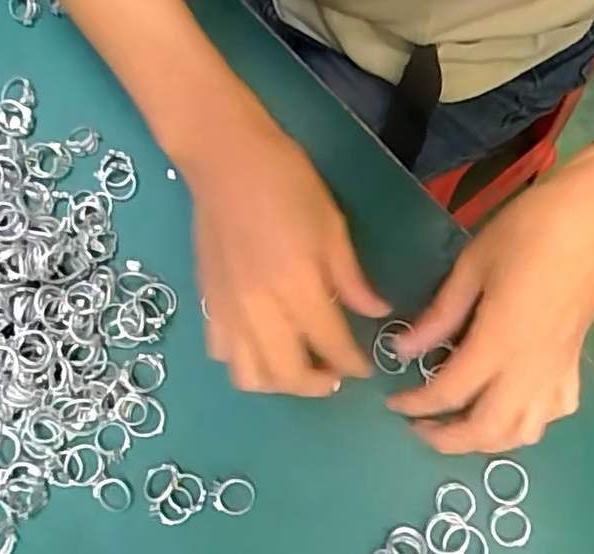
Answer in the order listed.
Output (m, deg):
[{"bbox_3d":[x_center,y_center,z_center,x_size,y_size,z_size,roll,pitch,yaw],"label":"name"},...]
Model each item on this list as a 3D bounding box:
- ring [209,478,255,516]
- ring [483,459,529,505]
[{"bbox_3d":[-0.035,0.116,0.332,0.024,0.006,0.019,7,82,6],"label":"ring"},{"bbox_3d":[0.107,0.105,0.321,0.022,0.004,0.022,-1,81,4],"label":"ring"}]

